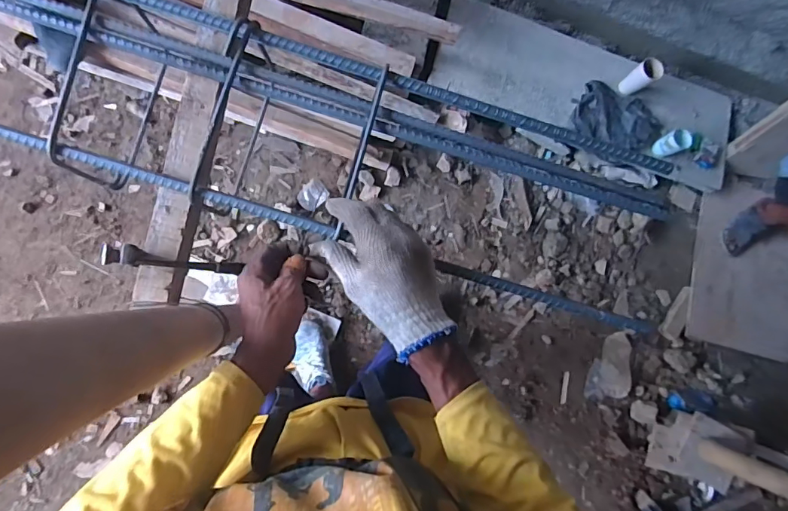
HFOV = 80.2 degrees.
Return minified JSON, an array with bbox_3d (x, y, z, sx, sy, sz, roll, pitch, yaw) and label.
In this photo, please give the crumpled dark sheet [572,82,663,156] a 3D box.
[{"bbox_3d":[0.788,-0.466,1.622,0.329,0.085,0.195,30,83,-5],"label":"crumpled dark sheet"}]

